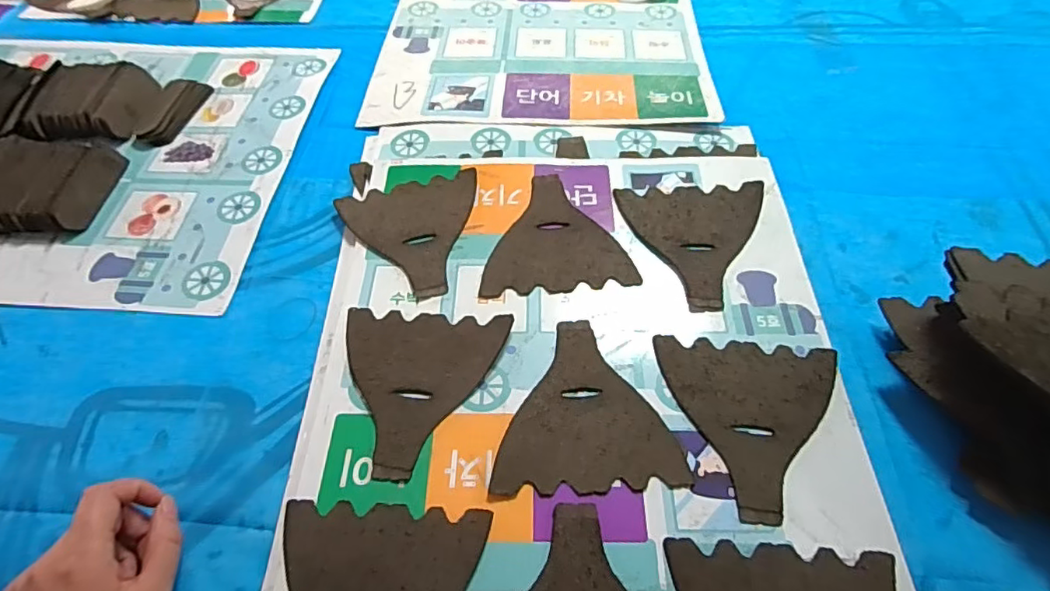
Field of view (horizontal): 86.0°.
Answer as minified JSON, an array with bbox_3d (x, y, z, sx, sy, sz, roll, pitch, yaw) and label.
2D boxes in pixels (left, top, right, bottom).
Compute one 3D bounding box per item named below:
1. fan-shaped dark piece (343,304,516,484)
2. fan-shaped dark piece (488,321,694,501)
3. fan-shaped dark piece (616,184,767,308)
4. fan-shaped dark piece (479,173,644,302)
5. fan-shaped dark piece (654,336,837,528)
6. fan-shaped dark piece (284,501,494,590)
[{"bbox_3d":[-0.082,0.068,0.417,0.124,0.005,0.130,4,56,4],"label":"fan-shaped dark piece"},{"bbox_3d":[0.042,0.077,0.408,0.127,0.004,0.128,-3,55,-1],"label":"fan-shaped dark piece"},{"bbox_3d":[0.147,-0.046,0.488,0.123,0.004,0.130,1,58,5],"label":"fan-shaped dark piece"},{"bbox_3d":[0.025,-0.058,0.501,0.126,0.004,0.129,-3,55,-1],"label":"fan-shaped dark piece"},{"bbox_3d":[0.160,0.090,0.397,0.124,0.005,0.130,5,56,5],"label":"fan-shaped dark piece"},{"bbox_3d":[-0.090,0.192,0.328,0.124,0.005,0.133,1,55,2],"label":"fan-shaped dark piece"}]

